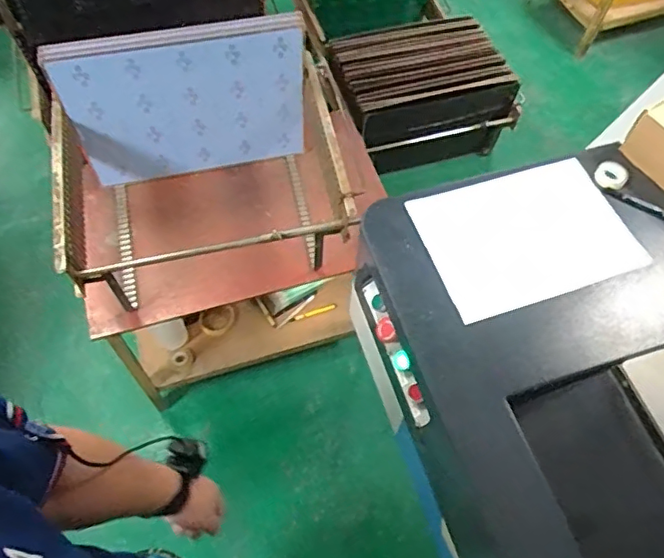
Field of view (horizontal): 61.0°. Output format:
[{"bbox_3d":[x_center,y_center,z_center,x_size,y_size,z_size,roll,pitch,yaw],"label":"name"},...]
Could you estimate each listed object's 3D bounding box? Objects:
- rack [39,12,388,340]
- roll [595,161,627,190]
[{"bbox_3d":[-0.223,-0.198,1.079,0.586,0.397,0.411,-10,62,-9],"label":"rack"},{"bbox_3d":[0.436,-0.161,0.878,0.046,0.015,0.044,1,61,-2],"label":"roll"}]

